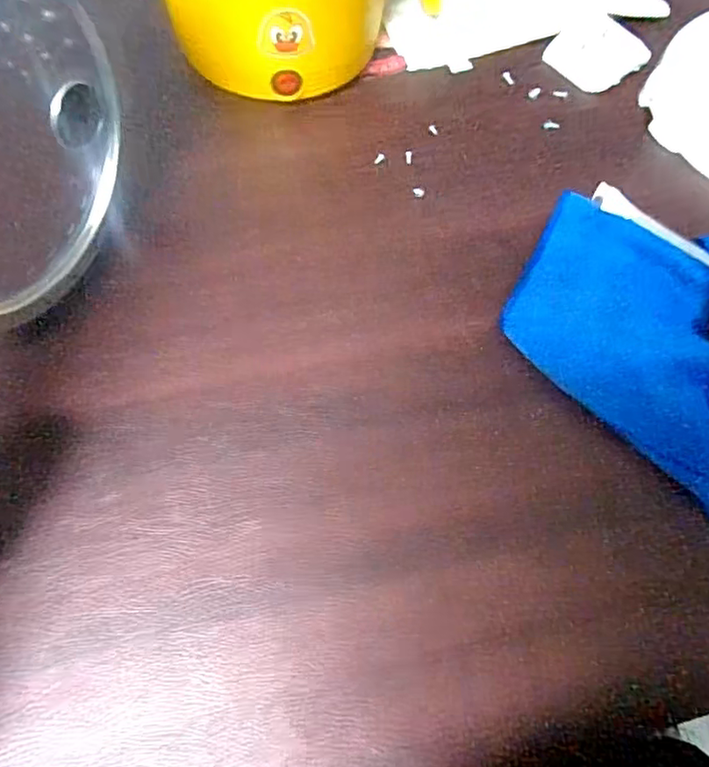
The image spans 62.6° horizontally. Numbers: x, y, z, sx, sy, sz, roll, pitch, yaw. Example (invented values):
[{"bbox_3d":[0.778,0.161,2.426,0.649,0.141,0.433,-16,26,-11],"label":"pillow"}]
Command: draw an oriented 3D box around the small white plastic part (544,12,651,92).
[{"bbox_3d":[0.202,-0.276,0.483,0.082,0.010,0.065,-37,73,-16],"label":"small white plastic part"}]

